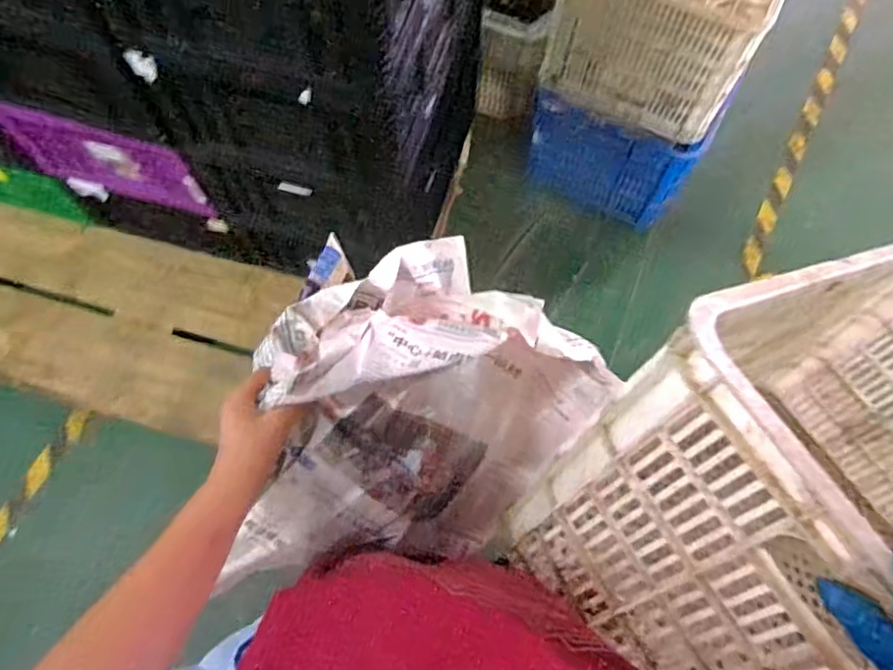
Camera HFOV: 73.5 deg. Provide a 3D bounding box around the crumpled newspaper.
[{"bbox_3d":[-0.023,0.108,0.610,0.274,0.287,0.368,33,75,11],"label":"crumpled newspaper"}]

